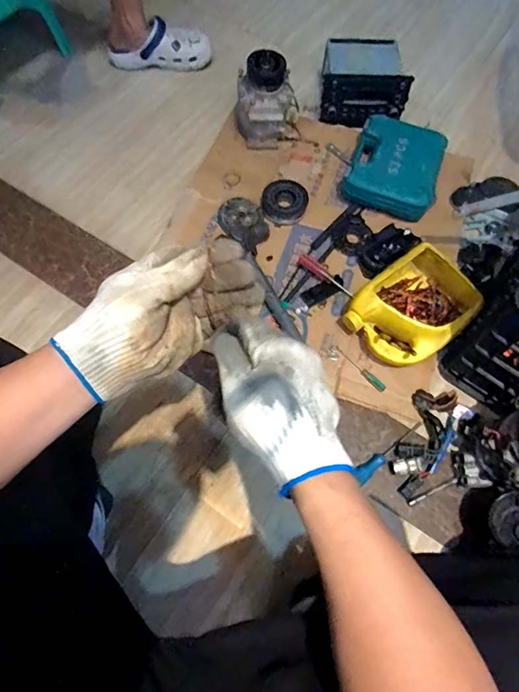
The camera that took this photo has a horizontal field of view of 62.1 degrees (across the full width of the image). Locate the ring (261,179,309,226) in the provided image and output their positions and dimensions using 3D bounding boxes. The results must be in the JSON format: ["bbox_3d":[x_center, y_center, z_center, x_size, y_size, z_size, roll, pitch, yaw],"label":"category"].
[{"bbox_3d":[0.058,-0.325,0.973,0.102,0.034,0.103,1,66,-3],"label":"ring"}]

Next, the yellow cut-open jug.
[{"bbox_3d":[0.292,-0.067,0.829,0.221,0.093,0.174,-38,73,-15],"label":"yellow cut-open jug"}]

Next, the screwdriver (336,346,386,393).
[{"bbox_3d":[0.194,0.042,0.827,0.016,0.008,0.120,-40,74,-18],"label":"screwdriver"}]

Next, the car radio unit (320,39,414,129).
[{"bbox_3d":[0.261,-0.652,1.089,0.214,0.124,0.174,7,66,0],"label":"car radio unit"}]

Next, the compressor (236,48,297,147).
[{"bbox_3d":[0.021,-0.571,1.011,0.151,0.190,0.112,1,66,-3],"label":"compressor"}]

